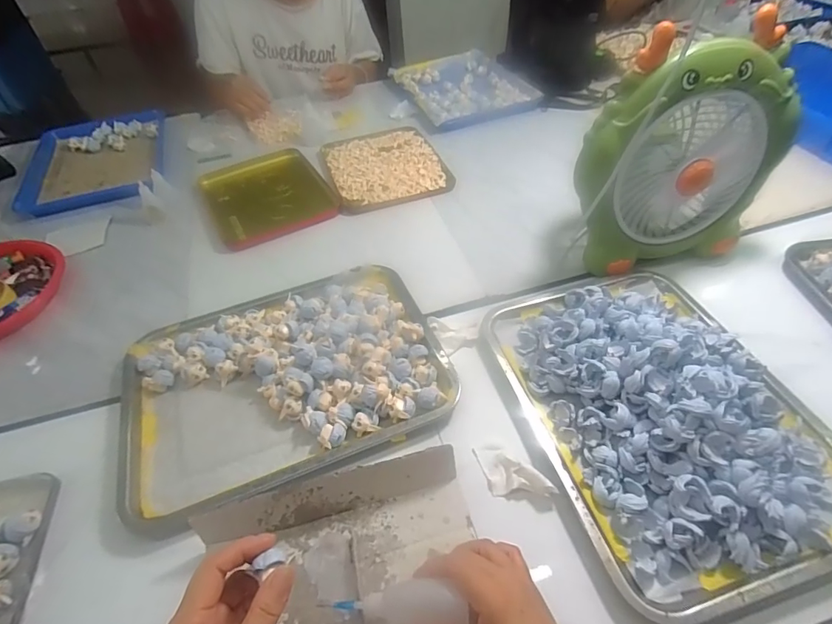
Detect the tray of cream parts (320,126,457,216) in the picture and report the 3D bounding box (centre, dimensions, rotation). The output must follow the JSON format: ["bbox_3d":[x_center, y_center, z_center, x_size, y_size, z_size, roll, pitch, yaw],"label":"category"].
[{"bbox_3d":[-0.062,-0.276,0.870,0.206,0.026,0.256,-16,48,-10],"label":"tray of cream parts"}]

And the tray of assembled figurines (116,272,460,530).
[{"bbox_3d":[-0.153,0.064,0.521,0.354,0.040,0.267,-19,49,-12],"label":"tray of assembled figurines"}]

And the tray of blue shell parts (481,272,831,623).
[{"bbox_3d":[0.242,0.078,0.456,0.258,0.079,0.351,-15,48,-8],"label":"tray of blue shell parts"}]

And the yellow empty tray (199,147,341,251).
[{"bbox_3d":[-0.270,-0.217,0.828,0.201,0.030,0.244,-25,50,-17],"label":"yellow empty tray"}]

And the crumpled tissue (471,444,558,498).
[{"bbox_3d":[0.087,0.155,0.432,0.082,0.016,0.038,15,49,38],"label":"crumpled tissue"}]

